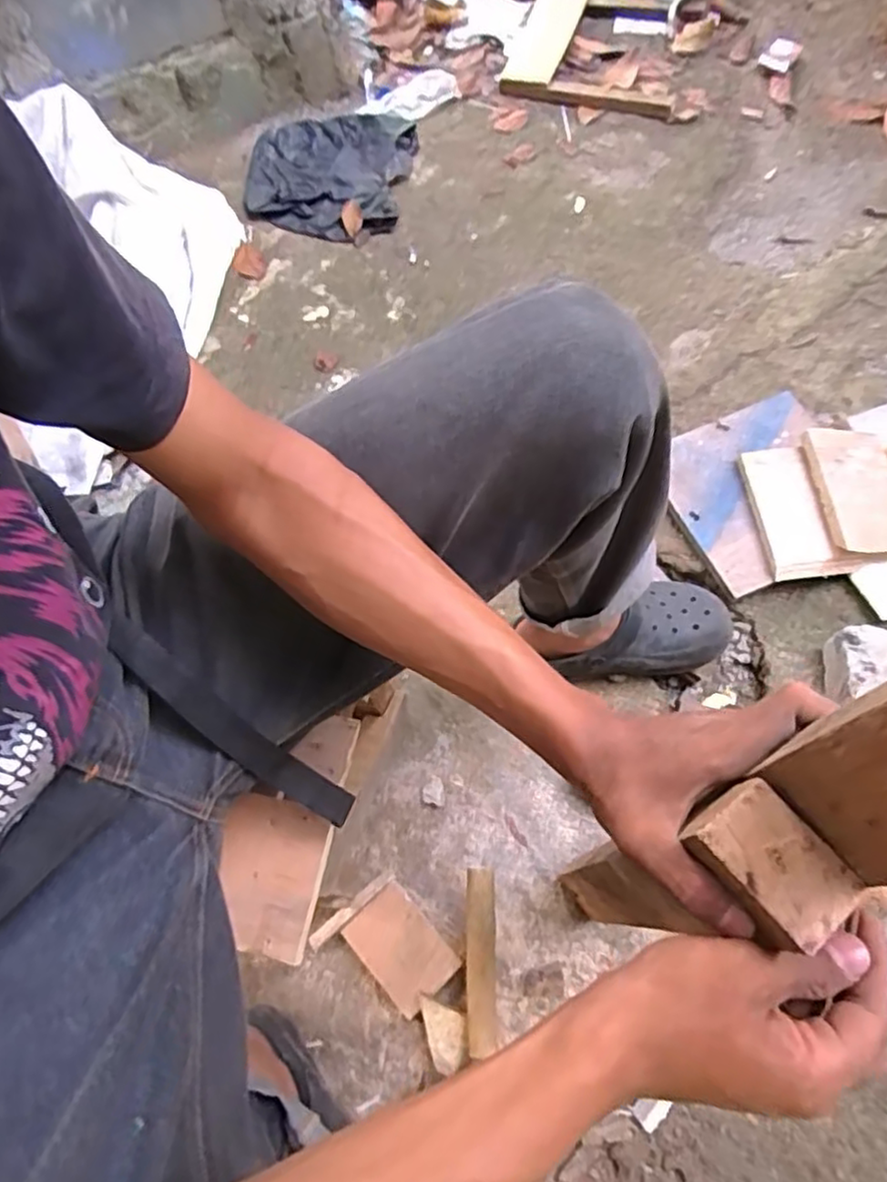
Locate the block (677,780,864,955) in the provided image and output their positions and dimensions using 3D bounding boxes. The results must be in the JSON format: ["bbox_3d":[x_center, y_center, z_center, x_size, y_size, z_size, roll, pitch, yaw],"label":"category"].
[{"bbox_3d":[0.137,0.115,0.283,0.042,0.021,0.060,-36,67,-13],"label":"block"}]

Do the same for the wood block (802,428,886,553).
[{"bbox_3d":[0.550,-0.136,0.876,0.111,0.015,0.187,-1,65,-4],"label":"wood block"}]

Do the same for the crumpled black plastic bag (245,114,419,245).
[{"bbox_3d":[-0.230,-0.814,1.276,0.336,0.059,0.297,13,66,10],"label":"crumpled black plastic bag"}]

